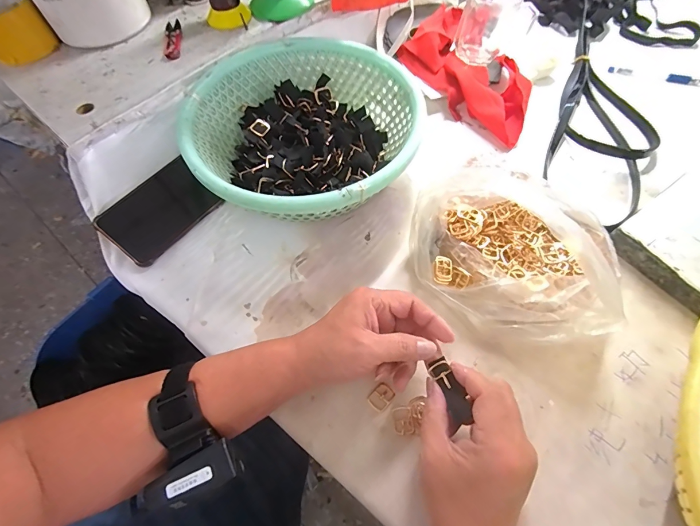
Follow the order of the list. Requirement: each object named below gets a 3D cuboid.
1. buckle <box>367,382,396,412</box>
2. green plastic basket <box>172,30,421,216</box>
[{"bbox_3d":[0.029,0.123,0.325,0.024,0.004,0.019,-40,67,-18],"label":"buckle"},{"bbox_3d":[-0.052,-0.146,0.422,0.255,0.092,0.256,-1,61,2],"label":"green plastic basket"}]

